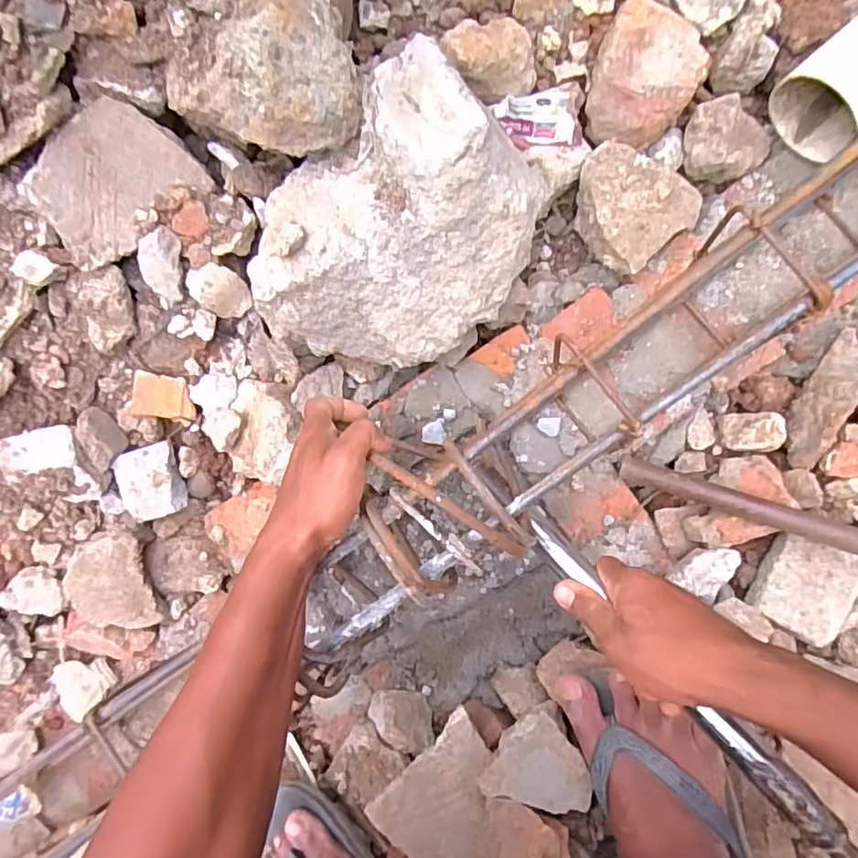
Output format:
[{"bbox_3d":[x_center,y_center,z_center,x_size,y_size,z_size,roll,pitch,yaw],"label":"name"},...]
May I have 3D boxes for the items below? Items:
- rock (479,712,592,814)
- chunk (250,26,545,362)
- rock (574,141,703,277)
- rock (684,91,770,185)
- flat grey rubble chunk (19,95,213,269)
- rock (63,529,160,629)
[{"bbox_3d":[0.098,0.291,0.514,0.089,0.031,0.067,10,90,9],"label":"rock"},{"bbox_3d":[-0.031,-0.162,0.508,0.255,0.114,0.179,-38,83,6],"label":"chunk"},{"bbox_3d":[0.192,-0.217,0.562,0.100,0.045,0.108,0,89,9],"label":"rock"},{"bbox_3d":[0.279,-0.271,0.550,0.073,0.043,0.074,0,89,9],"label":"rock"},{"bbox_3d":[-0.287,-0.219,0.528,0.137,0.033,0.101,-43,116,4],"label":"flat grey rubble chunk"},{"bbox_3d":[-0.339,0.160,0.624,0.078,0.077,0.116,5,89,9],"label":"rock"}]

